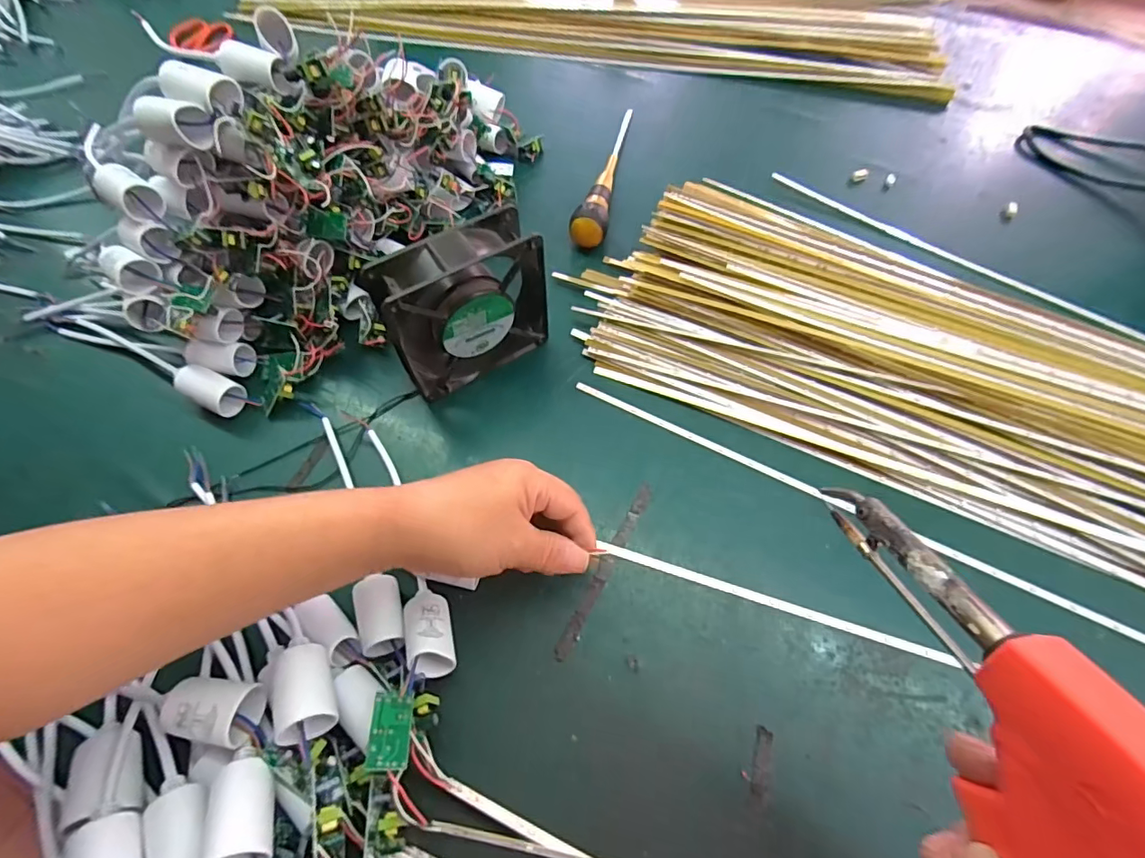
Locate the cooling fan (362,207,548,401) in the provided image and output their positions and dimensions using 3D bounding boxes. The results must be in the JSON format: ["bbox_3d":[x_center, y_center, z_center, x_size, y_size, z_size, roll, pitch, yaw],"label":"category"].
[{"bbox_3d":[-0.081,-0.089,0.390,0.124,0.120,0.047,-27,65,-15],"label":"cooling fan"}]

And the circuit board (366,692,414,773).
[{"bbox_3d":[-0.097,0.161,0.273,0.021,0.004,0.037,13,40,-19],"label":"circuit board"}]

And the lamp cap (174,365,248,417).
[{"bbox_3d":[-0.286,-0.032,0.406,0.045,0.028,0.031,30,65,14],"label":"lamp cap"}]

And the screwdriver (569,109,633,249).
[{"bbox_3d":[0.040,-0.277,0.543,0.033,0.036,0.239,13,62,6],"label":"screwdriver"}]

